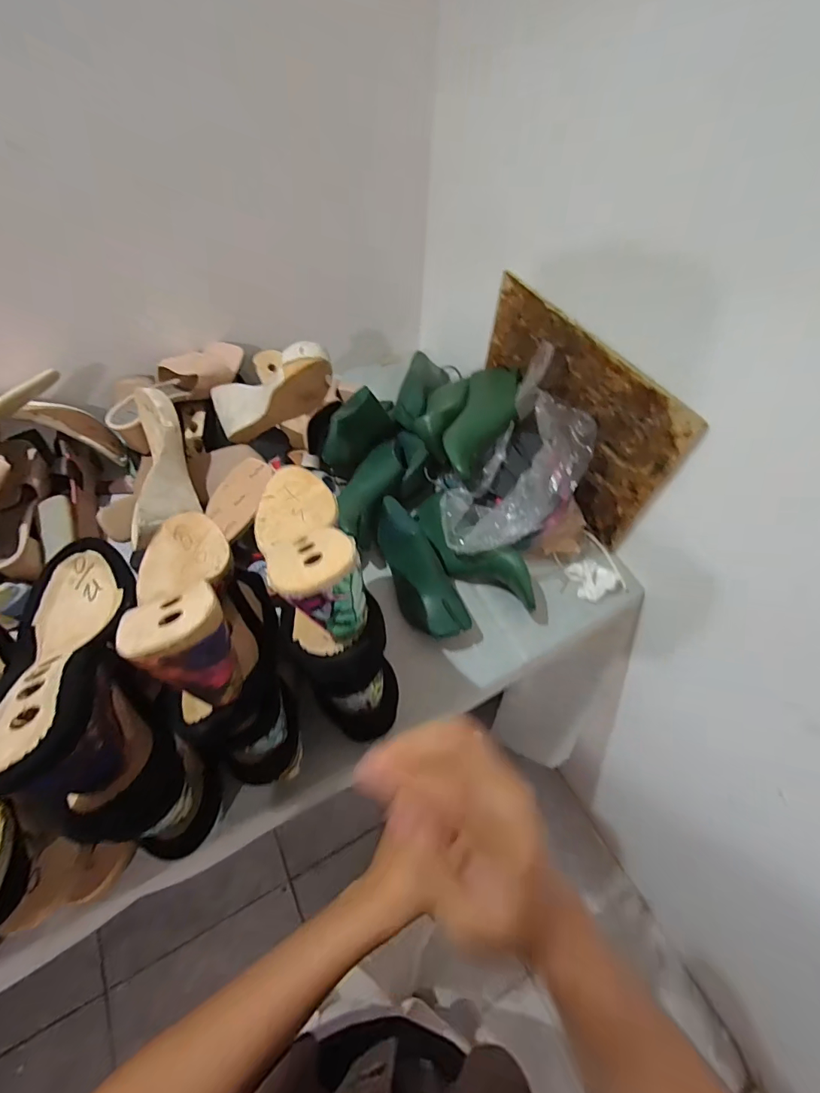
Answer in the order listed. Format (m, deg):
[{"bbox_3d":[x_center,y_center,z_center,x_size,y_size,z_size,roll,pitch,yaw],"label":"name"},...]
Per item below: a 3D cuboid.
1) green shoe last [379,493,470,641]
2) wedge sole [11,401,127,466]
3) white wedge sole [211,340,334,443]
[{"bbox_3d":[0.010,0.028,0.629,0.076,0.077,0.213,-21,71,-15],"label":"green shoe last"},{"bbox_3d":[-0.559,-0.188,0.686,0.216,0.051,0.063,13,53,-23],"label":"wedge sole"},{"bbox_3d":[-0.206,-0.221,0.668,0.226,0.087,0.069,-14,50,29],"label":"white wedge sole"}]

